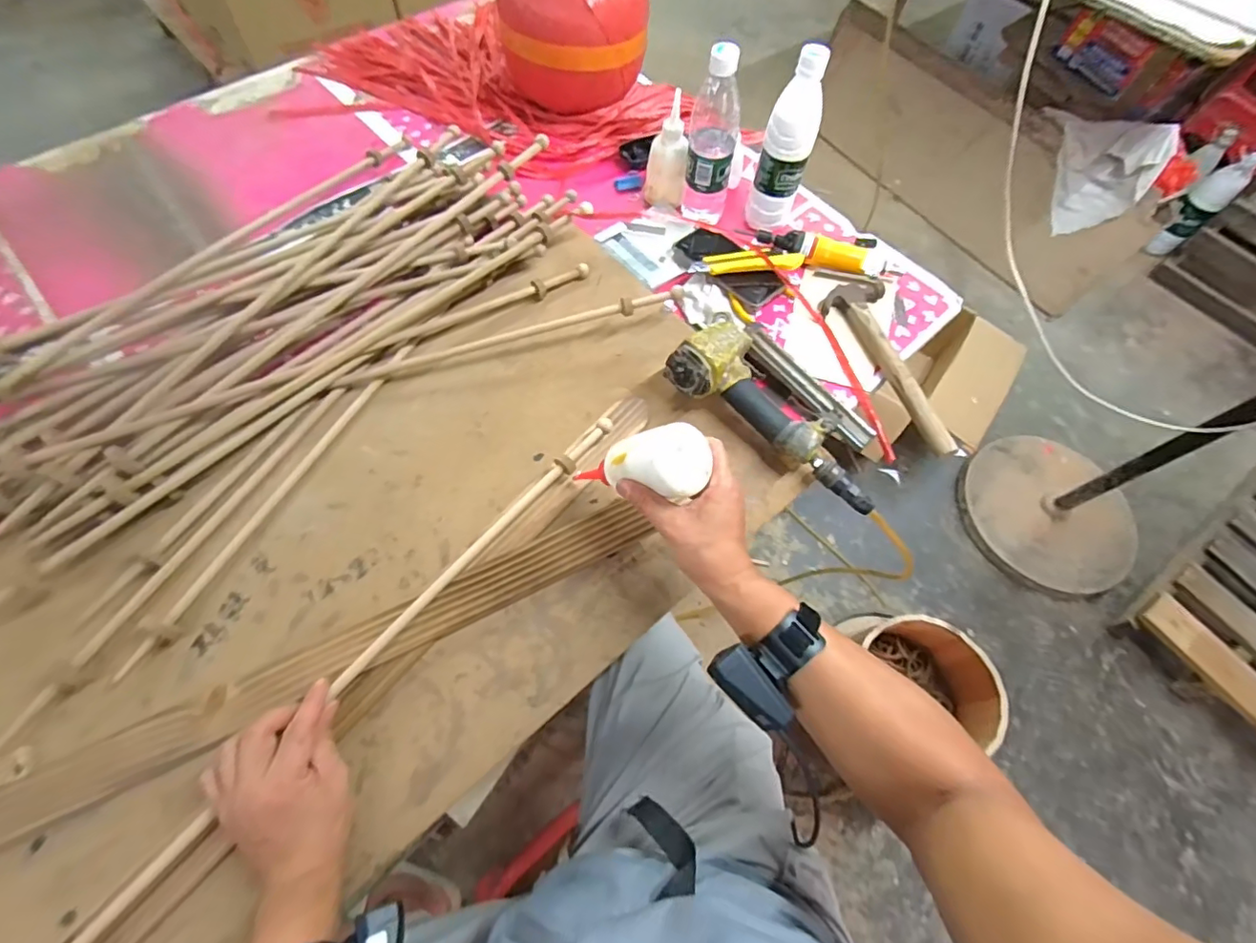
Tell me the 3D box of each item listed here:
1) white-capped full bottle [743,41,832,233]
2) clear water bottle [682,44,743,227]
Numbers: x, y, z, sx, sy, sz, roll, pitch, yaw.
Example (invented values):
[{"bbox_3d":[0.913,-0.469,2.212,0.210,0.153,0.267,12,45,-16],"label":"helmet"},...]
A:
[{"bbox_3d":[0.209,-0.421,0.713,0.065,0.217,0.056,10,64,1],"label":"white-capped full bottle"},{"bbox_3d":[0.115,-0.444,0.727,0.065,0.221,0.071,10,64,1],"label":"clear water bottle"}]

